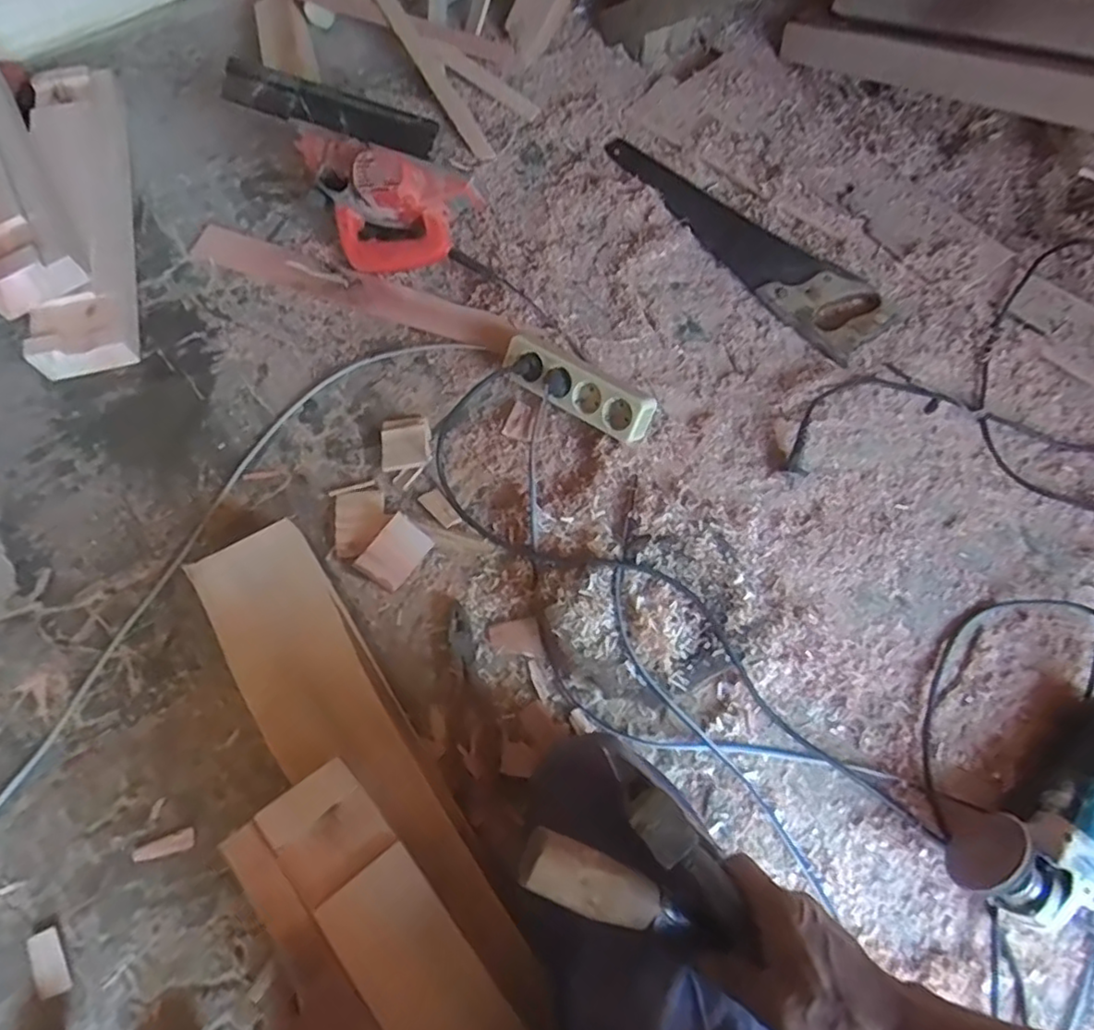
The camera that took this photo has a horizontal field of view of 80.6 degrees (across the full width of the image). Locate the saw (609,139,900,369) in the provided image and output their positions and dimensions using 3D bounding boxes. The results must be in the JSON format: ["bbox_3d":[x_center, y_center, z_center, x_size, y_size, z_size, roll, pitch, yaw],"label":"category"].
[{"bbox_3d":[0.281,-0.420,0.956,0.122,0.034,0.508,-37,74,-16],"label":"saw"}]

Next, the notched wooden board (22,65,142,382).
[{"bbox_3d":[-0.655,-0.434,0.907,0.116,0.061,0.541,-13,69,-8],"label":"notched wooden board"}]

